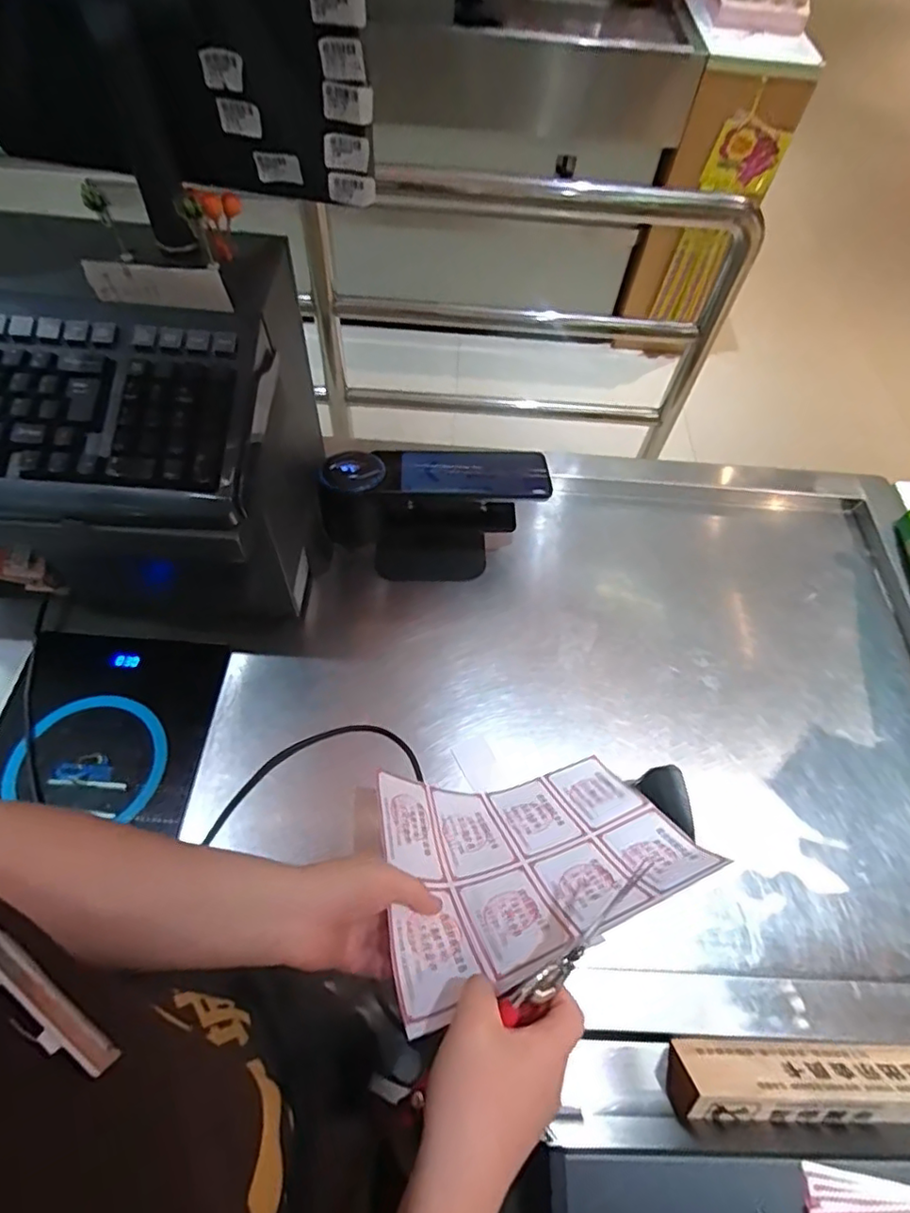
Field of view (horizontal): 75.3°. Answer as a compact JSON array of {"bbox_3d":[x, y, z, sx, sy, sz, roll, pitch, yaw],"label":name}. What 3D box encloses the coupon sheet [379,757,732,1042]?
[{"bbox_3d":[0.053,0.180,0.454,0.228,0.051,0.185,-14,18,-14],"label":"coupon sheet"}]

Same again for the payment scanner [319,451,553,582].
[{"bbox_3d":[-0.021,-0.104,0.659,0.234,0.119,0.098,3,60,-1],"label":"payment scanner"}]

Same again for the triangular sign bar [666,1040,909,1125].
[{"bbox_3d":[0.300,0.355,0.438,0.260,0.039,0.046,2,60,-2],"label":"triangular sign bar"}]

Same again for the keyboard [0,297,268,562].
[{"bbox_3d":[-0.345,-0.150,0.427,0.405,0.046,0.199,4,85,-1],"label":"keyboard"}]

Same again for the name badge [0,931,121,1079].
[{"bbox_3d":[-0.146,0.137,0.206,0.069,0.019,0.008,43,65,1],"label":"name badge"}]

